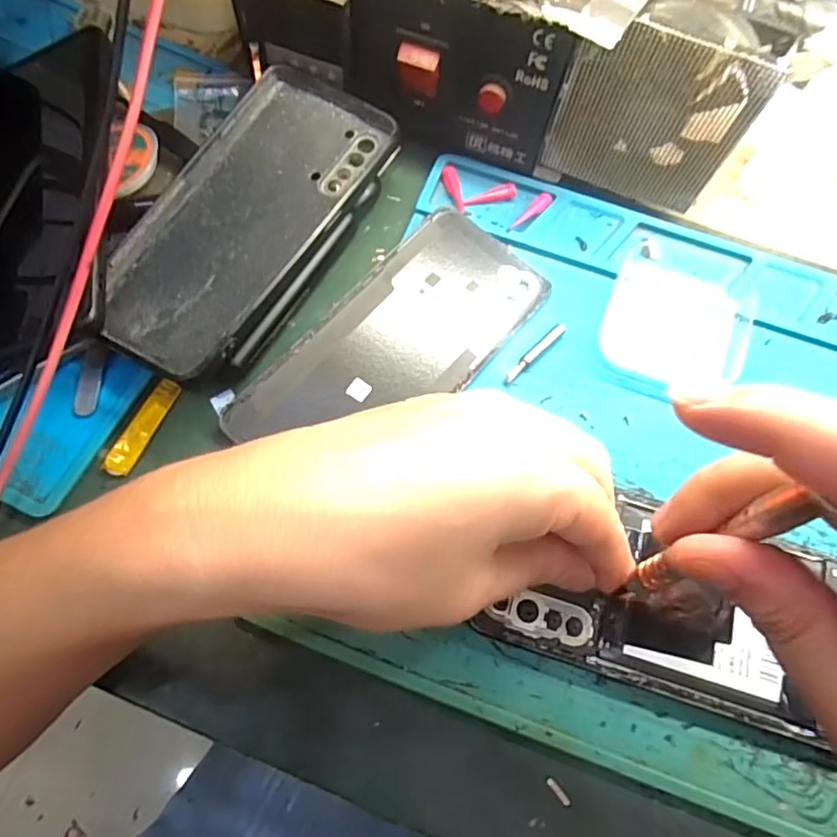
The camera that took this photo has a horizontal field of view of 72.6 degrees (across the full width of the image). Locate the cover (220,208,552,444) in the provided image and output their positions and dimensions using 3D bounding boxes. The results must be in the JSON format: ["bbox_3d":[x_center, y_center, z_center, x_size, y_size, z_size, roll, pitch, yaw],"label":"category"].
[{"bbox_3d":[-0.009,-0.033,0.261,0.070,0.004,0.150,39,73,11],"label":"cover"}]

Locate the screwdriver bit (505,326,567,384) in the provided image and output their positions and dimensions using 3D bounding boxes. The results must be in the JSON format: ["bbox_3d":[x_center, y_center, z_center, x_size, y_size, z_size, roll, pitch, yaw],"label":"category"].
[{"bbox_3d":[0.054,-0.031,0.262,0.039,0.004,0.005,-42,77,-15],"label":"screwdriver bit"}]

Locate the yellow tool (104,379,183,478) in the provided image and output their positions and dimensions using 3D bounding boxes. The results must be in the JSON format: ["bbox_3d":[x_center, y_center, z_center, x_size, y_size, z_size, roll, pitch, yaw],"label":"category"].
[{"bbox_3d":[-0.119,0.003,0.245,0.011,0.004,0.046,24,71,7],"label":"yellow tool"}]

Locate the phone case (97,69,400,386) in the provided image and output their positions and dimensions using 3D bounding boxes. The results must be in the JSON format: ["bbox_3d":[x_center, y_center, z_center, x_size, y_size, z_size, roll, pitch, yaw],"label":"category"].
[{"bbox_3d":[-0.079,-0.093,0.263,0.076,0.019,0.160,28,75,10],"label":"phone case"}]

